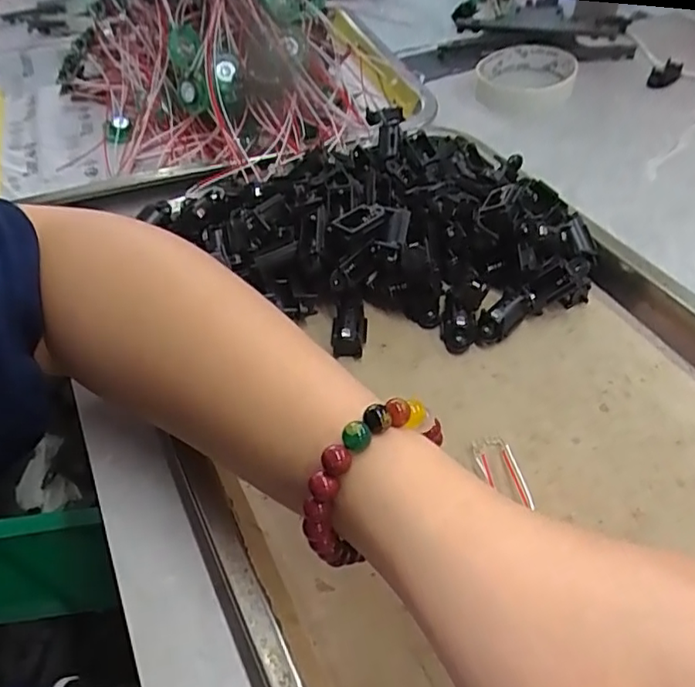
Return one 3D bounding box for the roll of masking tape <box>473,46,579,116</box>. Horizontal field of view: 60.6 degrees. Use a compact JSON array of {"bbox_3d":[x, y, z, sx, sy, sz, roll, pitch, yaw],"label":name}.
[{"bbox_3d":[0.147,-0.220,0.493,0.076,0.020,0.084,11,50,15],"label":"roll of masking tape"}]

